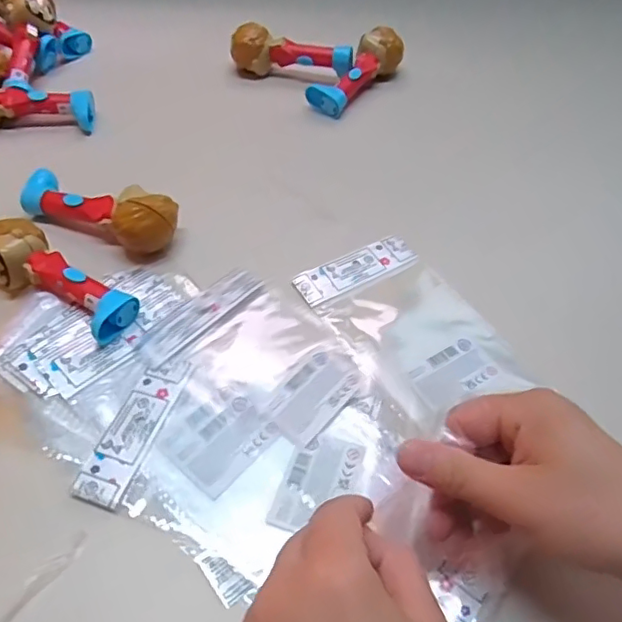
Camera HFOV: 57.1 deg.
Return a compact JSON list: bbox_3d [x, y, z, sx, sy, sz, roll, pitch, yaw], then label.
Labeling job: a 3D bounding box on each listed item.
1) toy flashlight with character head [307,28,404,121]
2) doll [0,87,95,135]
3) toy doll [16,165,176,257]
[{"bbox_3d":[0.045,-0.237,0.566,0.040,0.041,0.116,35,59,21],"label":"toy flashlight with character head"},{"bbox_3d":[-0.259,-0.187,0.515,0.121,0.035,0.037,0,53,-4],"label":"doll"},{"bbox_3d":[-0.163,-0.079,0.431,0.130,0.038,0.046,18,54,9],"label":"toy doll"}]

